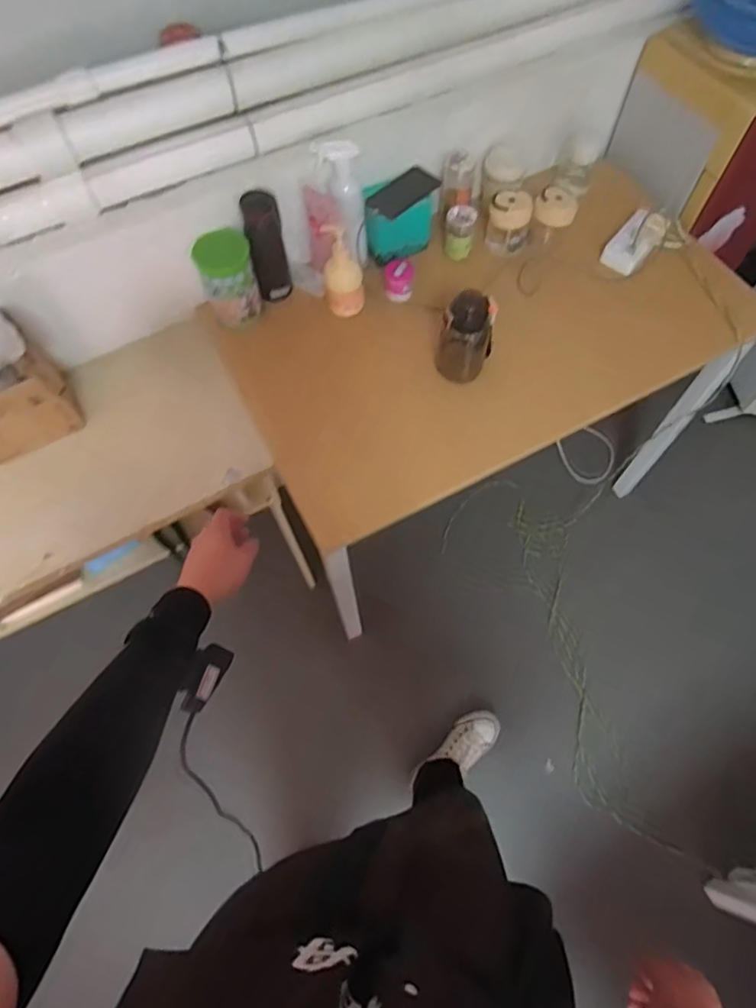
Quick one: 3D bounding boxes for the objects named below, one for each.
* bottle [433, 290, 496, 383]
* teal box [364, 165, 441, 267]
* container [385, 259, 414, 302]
[{"bbox_3d":[0.148,-0.278,0.950,0.084,0.173,0.068,12,65,6],"label":"bottle"},{"bbox_3d":[0.045,-0.553,1.100,0.157,0.115,0.074,-38,70,-17],"label":"teal box"},{"bbox_3d":[0.039,-0.421,1.077,0.051,0.052,0.062,6,64,3],"label":"container"}]

